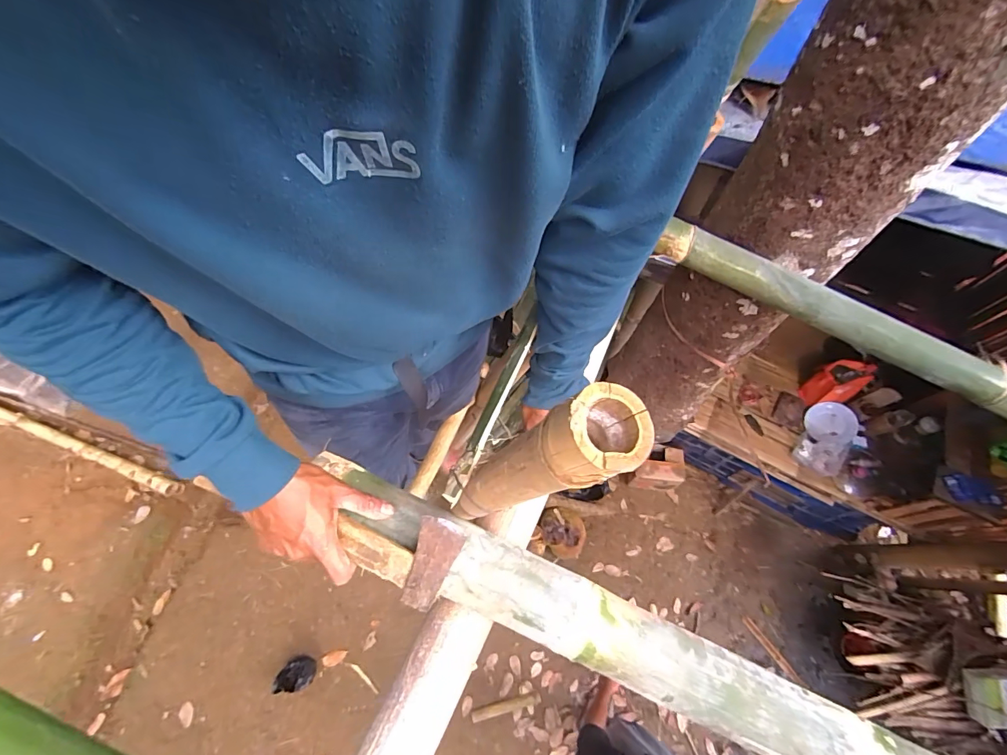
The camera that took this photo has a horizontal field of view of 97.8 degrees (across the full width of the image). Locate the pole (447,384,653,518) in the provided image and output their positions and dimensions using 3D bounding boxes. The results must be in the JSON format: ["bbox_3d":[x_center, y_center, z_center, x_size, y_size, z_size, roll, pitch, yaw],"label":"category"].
[{"bbox_3d":[0.014,0.065,0.313,0.042,0.238,0.046,11,66,-16],"label":"pole"}]

